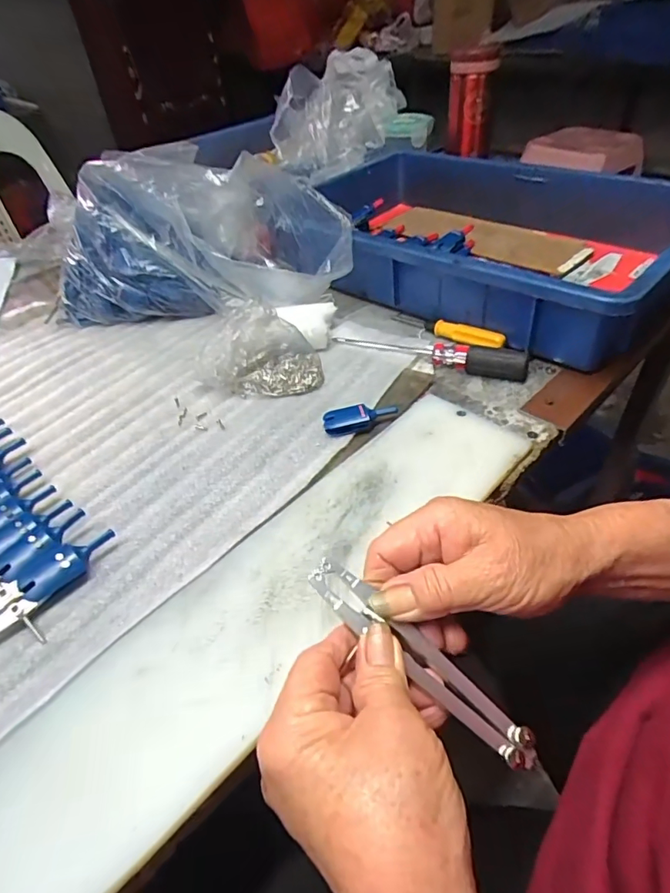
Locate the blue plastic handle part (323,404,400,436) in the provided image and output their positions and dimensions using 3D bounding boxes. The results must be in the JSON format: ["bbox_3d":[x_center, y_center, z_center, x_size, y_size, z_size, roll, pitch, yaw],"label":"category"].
[{"bbox_3d":[0.019,-0.023,0.387,0.058,0.013,0.020,-17,44,-12],"label":"blue plastic handle part"}]

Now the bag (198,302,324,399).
[{"bbox_3d":[-0.065,-0.085,0.425,0.104,0.059,0.062,0,44,7],"label":"bag"}]

